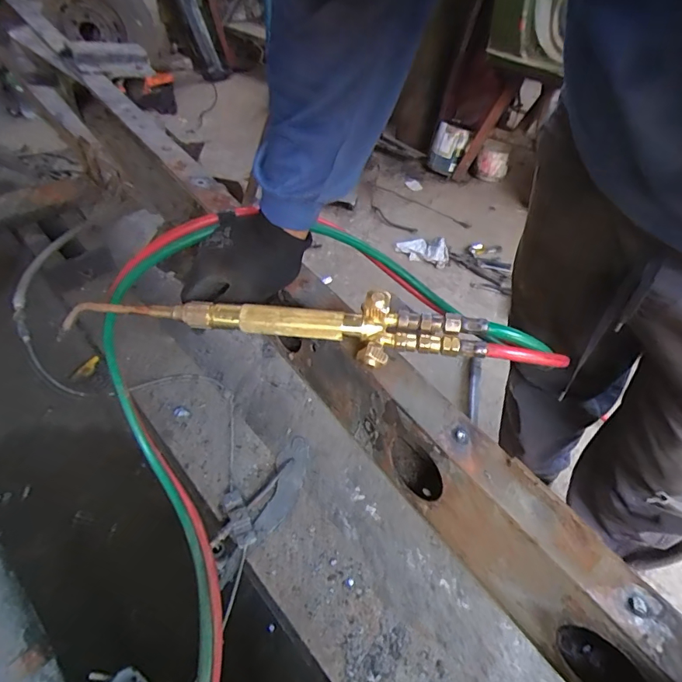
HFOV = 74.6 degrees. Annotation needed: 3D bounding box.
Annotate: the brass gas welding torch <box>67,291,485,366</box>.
[{"bbox_3d":[-0.073,-0.023,0.420,0.409,0.047,0.054,5,45,7],"label":"brass gas welding torch"}]

